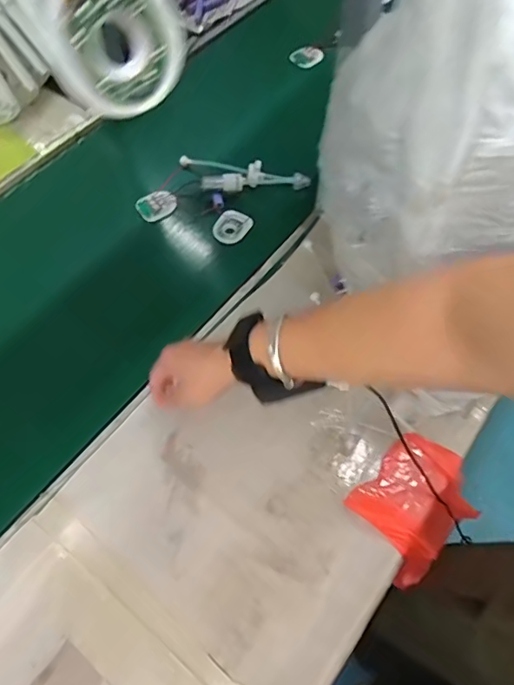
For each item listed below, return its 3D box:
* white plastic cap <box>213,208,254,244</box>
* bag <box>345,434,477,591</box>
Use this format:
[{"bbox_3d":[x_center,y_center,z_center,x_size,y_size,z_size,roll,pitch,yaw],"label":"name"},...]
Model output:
[{"bbox_3d":[-0.037,-0.176,0.749,0.057,0.019,0.044,-41,70,-18],"label":"white plastic cap"},{"bbox_3d":[0.175,0.180,0.557,0.140,0.039,0.111,-36,67,-18],"label":"bag"}]

